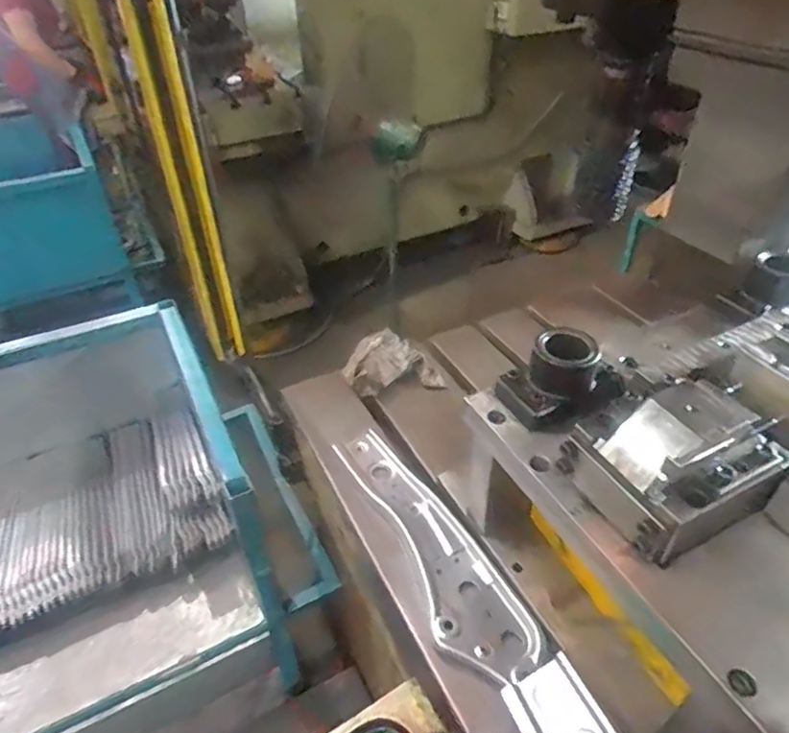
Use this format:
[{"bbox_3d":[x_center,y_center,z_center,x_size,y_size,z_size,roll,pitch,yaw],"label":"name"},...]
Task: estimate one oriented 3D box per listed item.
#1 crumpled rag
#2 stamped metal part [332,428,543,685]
[{"bbox_3d":[-0.008,-0.012,1.035,0.166,0.053,0.141,-8,40,-8],"label":"crumpled rag"},{"bbox_3d":[0.043,0.235,0.771,0.111,0.028,0.397,-21,44,-22],"label":"stamped metal part"}]

